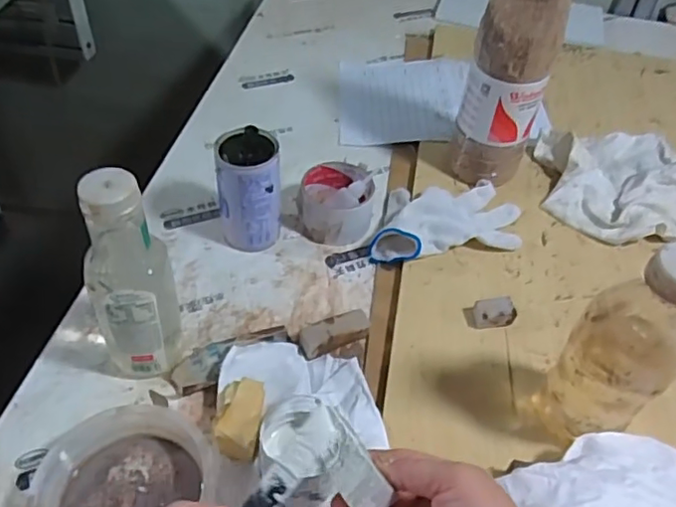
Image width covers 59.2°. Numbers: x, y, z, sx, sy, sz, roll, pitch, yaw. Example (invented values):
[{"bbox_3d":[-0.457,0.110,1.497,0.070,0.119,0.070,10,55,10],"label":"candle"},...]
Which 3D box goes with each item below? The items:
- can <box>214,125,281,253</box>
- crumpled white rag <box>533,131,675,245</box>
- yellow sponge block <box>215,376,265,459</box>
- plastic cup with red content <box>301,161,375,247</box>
[{"bbox_3d":[-0.091,-0.062,0.620,0.065,0.128,0.057,-3,48,-7],"label":"can"},{"bbox_3d":[0.359,-0.093,0.724,0.227,0.045,0.181,-6,49,-10],"label":"crumpled white rag"},{"bbox_3d":[-0.081,0.141,0.497,0.035,0.036,0.065,4,48,-1],"label":"yellow sponge block"},{"bbox_3d":[-0.002,-0.058,0.675,0.084,0.046,0.092,2,48,-3],"label":"plastic cup with red content"}]

